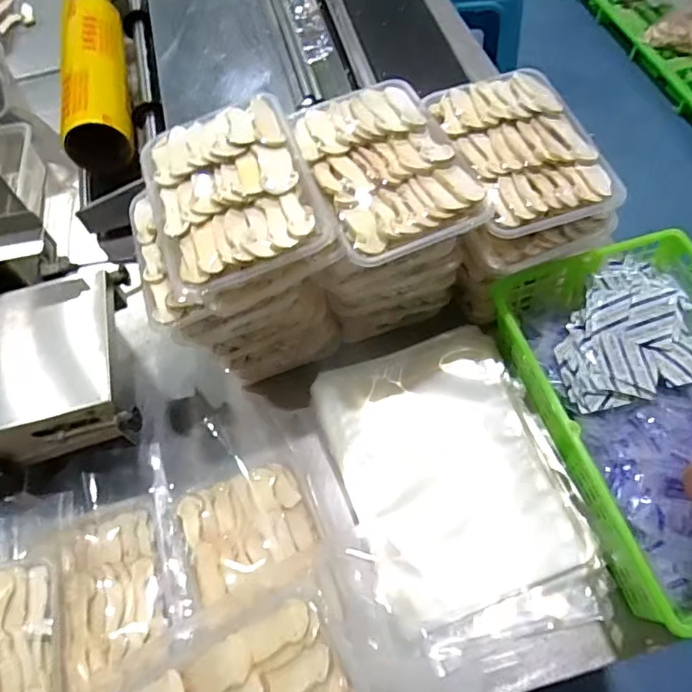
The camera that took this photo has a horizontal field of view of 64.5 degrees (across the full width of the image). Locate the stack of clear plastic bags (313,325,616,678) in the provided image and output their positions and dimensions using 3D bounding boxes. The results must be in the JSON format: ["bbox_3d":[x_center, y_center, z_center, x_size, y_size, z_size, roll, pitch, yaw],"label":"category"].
[{"bbox_3d":[0.106,0.135,0.546,0.204,0.038,0.301,-18,60,-7],"label":"stack of clear plastic bags"}]

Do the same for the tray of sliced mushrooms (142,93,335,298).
[{"bbox_3d":[-0.099,-0.137,0.470,0.135,0.037,0.174,-18,60,-7],"label":"tray of sliced mushrooms"}]

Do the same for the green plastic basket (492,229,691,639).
[{"bbox_3d":[0.293,0.058,0.516,0.213,0.081,0.347,-16,60,-6],"label":"green plastic basket"}]

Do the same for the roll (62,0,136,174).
[{"bbox_3d":[-0.376,-0.407,0.826,0.090,0.079,0.335,-13,59,-4],"label":"roll"}]

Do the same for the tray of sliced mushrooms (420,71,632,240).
[{"bbox_3d":[0.164,-0.188,0.521,0.129,0.039,0.172,-17,60,-6],"label":"tray of sliced mushrooms"}]

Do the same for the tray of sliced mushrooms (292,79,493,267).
[{"bbox_3d":[0.033,-0.163,0.490,0.126,0.033,0.175,-21,60,-8],"label":"tray of sliced mushrooms"}]

